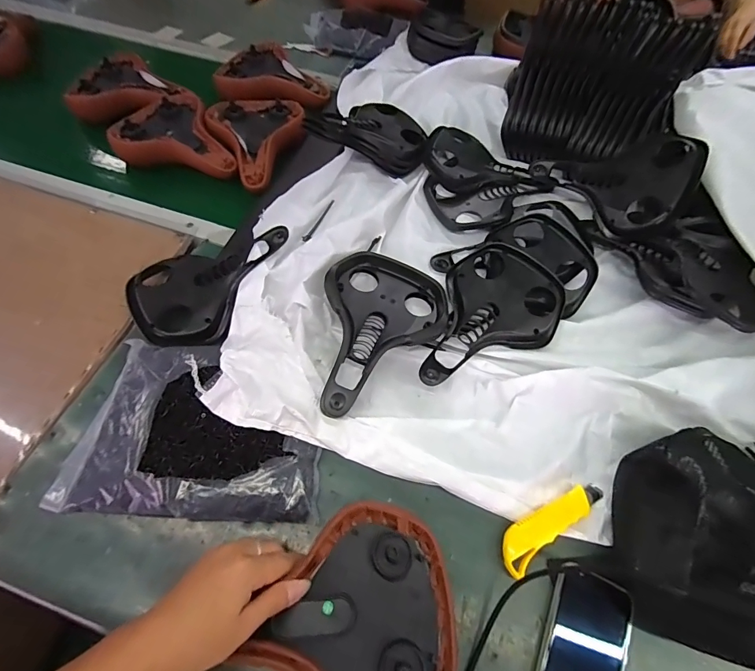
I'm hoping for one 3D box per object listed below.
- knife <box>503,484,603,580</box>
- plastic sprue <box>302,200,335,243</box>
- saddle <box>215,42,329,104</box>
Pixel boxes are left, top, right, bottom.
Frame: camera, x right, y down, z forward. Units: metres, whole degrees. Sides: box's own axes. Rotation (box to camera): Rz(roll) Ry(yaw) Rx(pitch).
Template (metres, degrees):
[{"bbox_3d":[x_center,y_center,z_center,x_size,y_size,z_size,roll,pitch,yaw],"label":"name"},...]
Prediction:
[{"bbox_3d":[0.203,0.216,0.454,0.151,0.014,0.040,-30,65,-19],"label":"knife"},{"bbox_3d":[-0.101,-0.200,0.670,0.013,0.008,0.114,18,60,8],"label":"plastic sprue"},{"bbox_3d":[-0.232,-0.581,0.876,0.245,0.049,0.179,3,59,-1],"label":"saddle"}]

